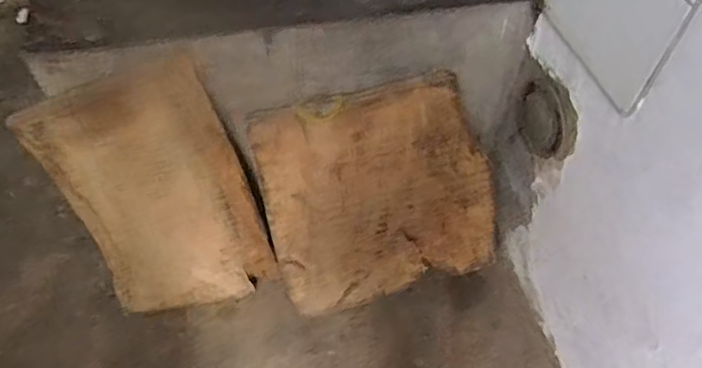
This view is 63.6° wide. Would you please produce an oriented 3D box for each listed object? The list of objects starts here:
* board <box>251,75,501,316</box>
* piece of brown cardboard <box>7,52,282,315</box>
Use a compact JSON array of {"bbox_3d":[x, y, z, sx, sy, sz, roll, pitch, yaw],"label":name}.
[{"bbox_3d":[0.084,0.029,1.191,0.500,0.478,0.033,-16,32,-16],"label":"board"},{"bbox_3d":[-0.367,0.040,1.100,0.337,0.592,0.070,-12,43,-2],"label":"piece of brown cardboard"}]

